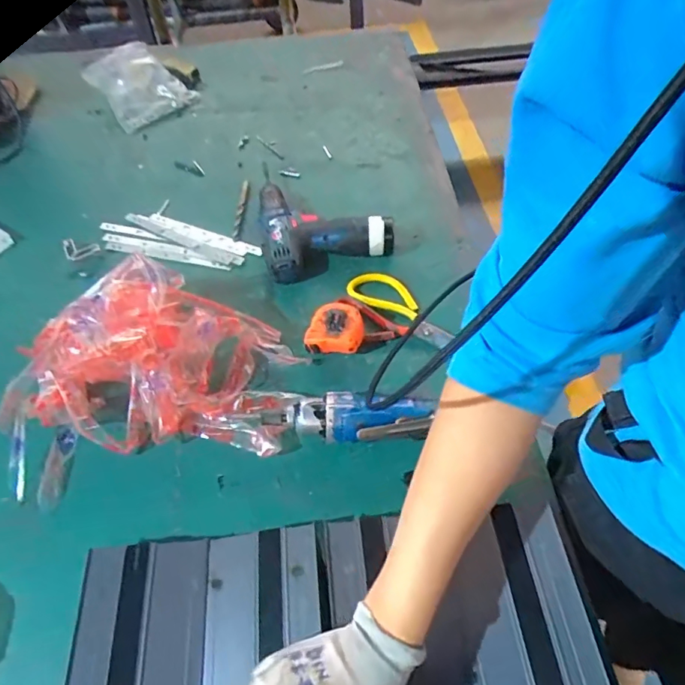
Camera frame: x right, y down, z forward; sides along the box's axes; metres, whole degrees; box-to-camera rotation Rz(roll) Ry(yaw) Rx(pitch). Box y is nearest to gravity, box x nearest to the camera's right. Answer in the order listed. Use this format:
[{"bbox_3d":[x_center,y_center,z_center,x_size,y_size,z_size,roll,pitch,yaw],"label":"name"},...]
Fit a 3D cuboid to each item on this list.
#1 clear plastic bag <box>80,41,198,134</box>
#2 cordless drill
[{"bbox_3d":[-0.400,-0.504,0.931,0.151,0.068,0.178,-38,63,-21],"label":"clear plastic bag"},{"bbox_3d":[-0.046,-0.200,0.721,0.181,0.048,0.219,-18,57,-9],"label":"cordless drill"}]

